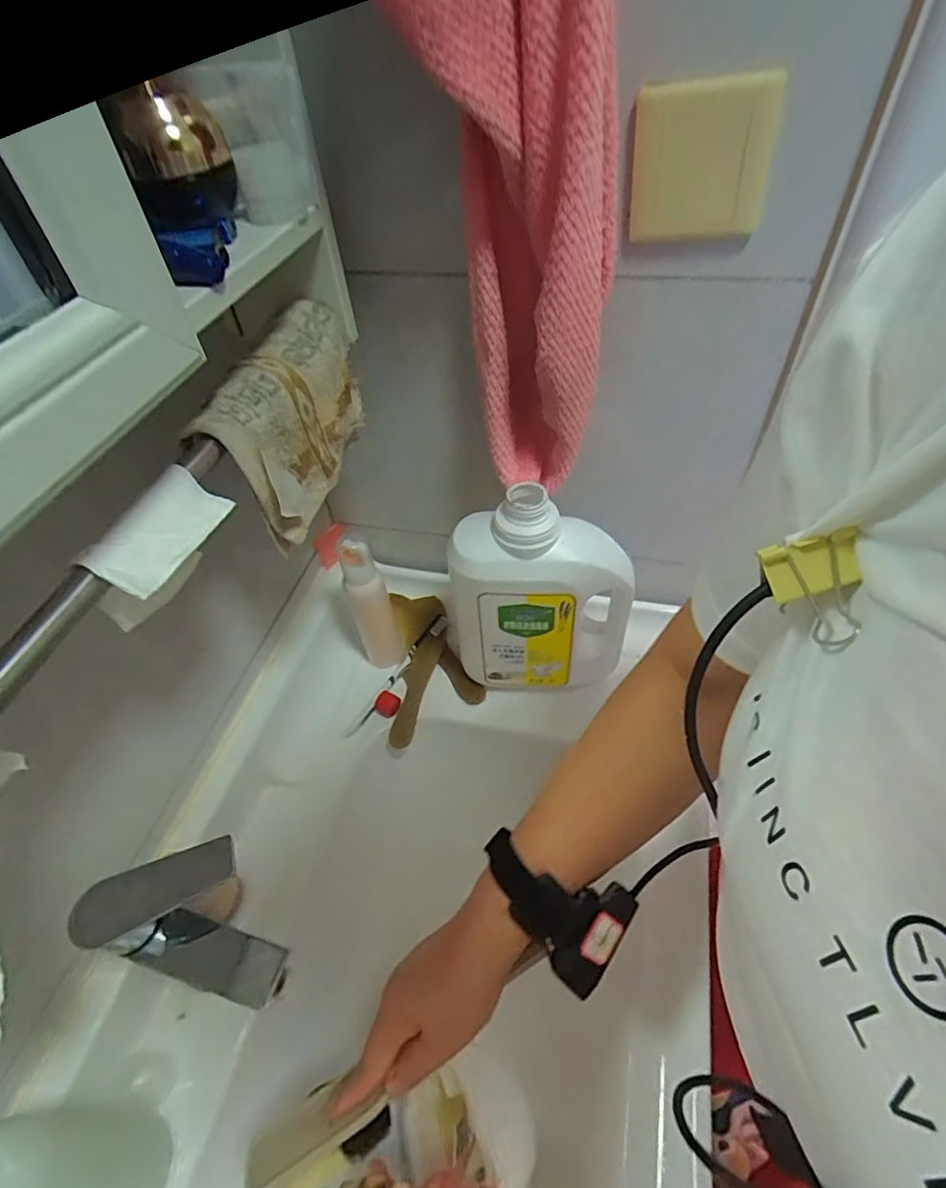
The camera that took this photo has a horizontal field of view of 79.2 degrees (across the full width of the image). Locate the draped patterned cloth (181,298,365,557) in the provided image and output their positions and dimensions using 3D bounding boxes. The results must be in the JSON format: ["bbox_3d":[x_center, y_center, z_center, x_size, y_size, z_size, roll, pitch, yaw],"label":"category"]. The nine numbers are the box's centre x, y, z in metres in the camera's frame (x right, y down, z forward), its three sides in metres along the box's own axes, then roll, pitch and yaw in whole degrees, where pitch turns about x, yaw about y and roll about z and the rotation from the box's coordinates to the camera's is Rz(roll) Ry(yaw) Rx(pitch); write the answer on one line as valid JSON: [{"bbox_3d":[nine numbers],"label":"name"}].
[{"bbox_3d":[-0.137,-0.131,0.436,0.052,0.103,0.173,4,50,8],"label":"draped patterned cloth"}]

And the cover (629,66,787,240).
[{"bbox_3d":[0.149,-0.282,0.374,0.086,0.087,0.014,8,51,11],"label":"cover"}]

